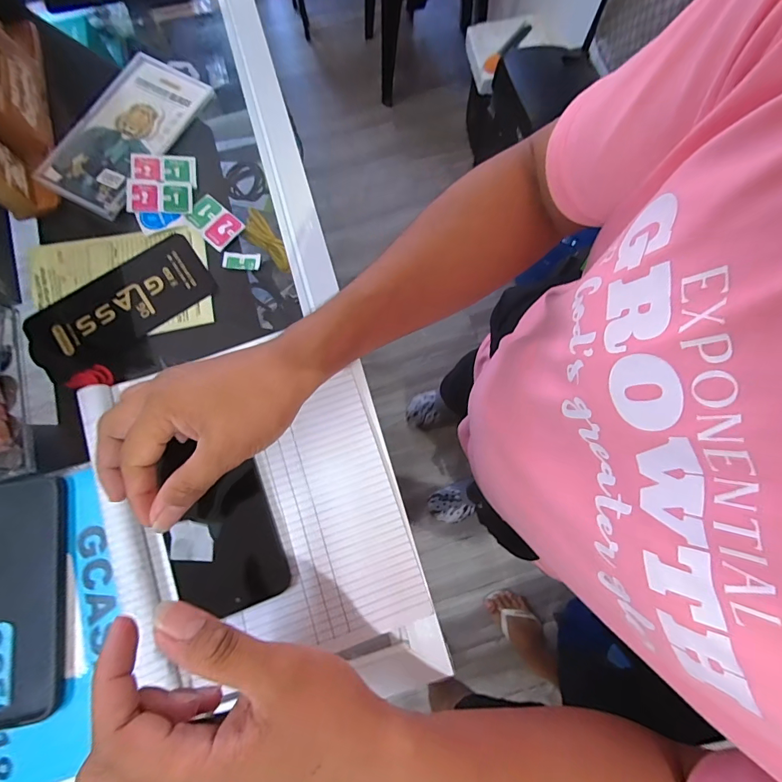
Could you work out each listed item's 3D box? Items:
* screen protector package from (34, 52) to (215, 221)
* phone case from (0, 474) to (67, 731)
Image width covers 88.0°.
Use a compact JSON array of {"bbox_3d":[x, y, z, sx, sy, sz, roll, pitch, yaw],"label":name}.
[{"bbox_3d":[-0.261,-0.254,0.397,0.094,0.017,0.170,27,80,7],"label":"screen protector package"},{"bbox_3d":[-0.298,0.159,0.310,0.088,0.017,0.170,-10,78,-1],"label":"phone case"}]

